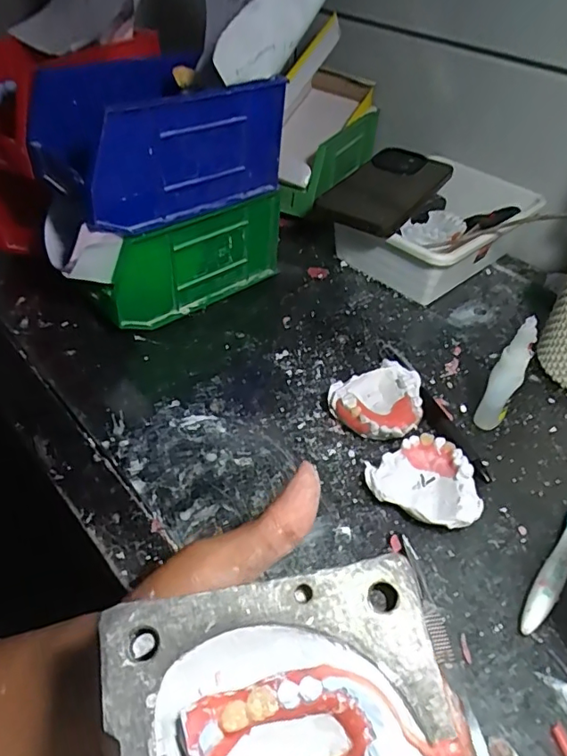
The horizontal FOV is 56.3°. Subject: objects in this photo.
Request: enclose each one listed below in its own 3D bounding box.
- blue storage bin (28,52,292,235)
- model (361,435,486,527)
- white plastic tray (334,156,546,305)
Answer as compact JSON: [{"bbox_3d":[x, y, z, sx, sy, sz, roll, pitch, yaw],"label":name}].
[{"bbox_3d":[-0.090,-0.181,0.401,0.168,0.092,0.095,-31,54,-30],"label":"blue storage bin"},{"bbox_3d":[0.090,0.065,0.329,0.066,0.026,0.053,33,52,27],"label":"model"},{"bbox_3d":[0.156,-0.143,0.522,0.181,0.066,0.118,-29,53,-28],"label":"white plastic tray"}]

